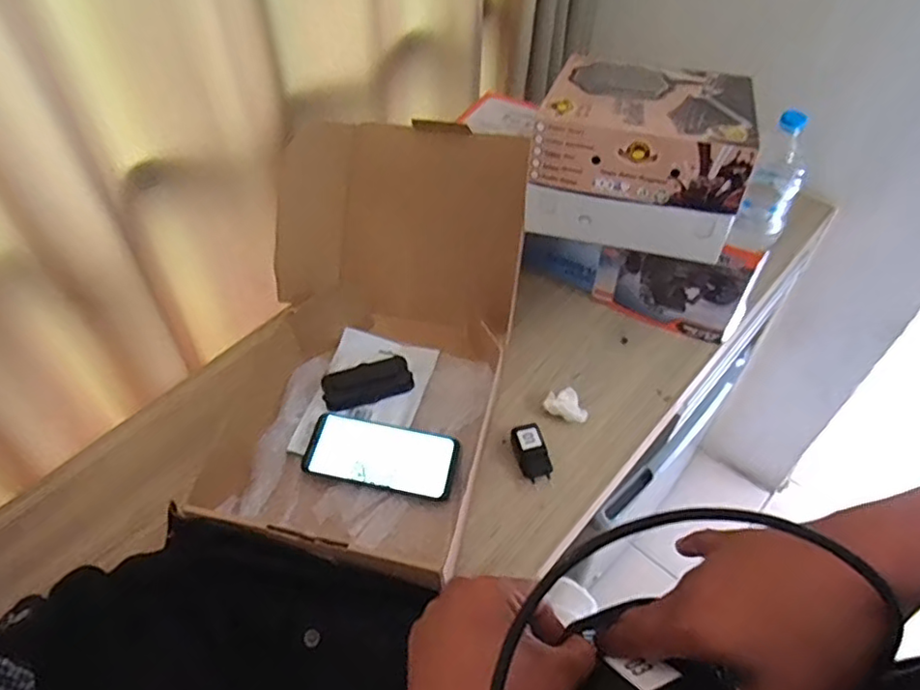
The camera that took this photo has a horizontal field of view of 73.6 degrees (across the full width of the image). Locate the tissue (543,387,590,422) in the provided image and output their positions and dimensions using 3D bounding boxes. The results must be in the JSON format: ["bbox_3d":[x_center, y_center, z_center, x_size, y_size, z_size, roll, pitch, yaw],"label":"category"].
[{"bbox_3d":[0.134,0.076,0.765,0.053,0.028,0.041,15,53,14],"label":"tissue"}]

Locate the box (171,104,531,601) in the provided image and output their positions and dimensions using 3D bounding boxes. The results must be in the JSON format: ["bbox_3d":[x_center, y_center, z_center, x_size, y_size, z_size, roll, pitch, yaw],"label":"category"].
[{"bbox_3d":[-0.108,-0.025,0.749,0.324,0.200,0.514,9,52,9],"label":"box"}]

